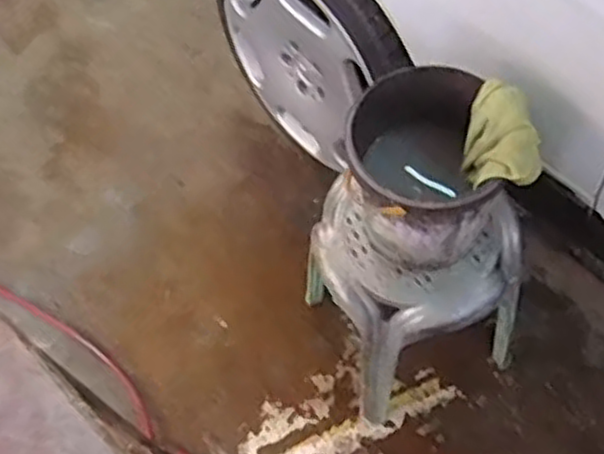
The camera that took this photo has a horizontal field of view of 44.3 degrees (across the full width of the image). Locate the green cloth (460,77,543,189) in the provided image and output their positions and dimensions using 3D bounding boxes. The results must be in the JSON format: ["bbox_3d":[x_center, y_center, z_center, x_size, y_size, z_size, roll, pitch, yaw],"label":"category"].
[{"bbox_3d":[0.272,-0.116,1.004,0.090,0.095,0.153,-1,61,3],"label":"green cloth"}]

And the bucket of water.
[{"bbox_3d":[0.169,-0.072,1.088,0.204,0.223,0.218,-4,61,2],"label":"bucket of water"}]

